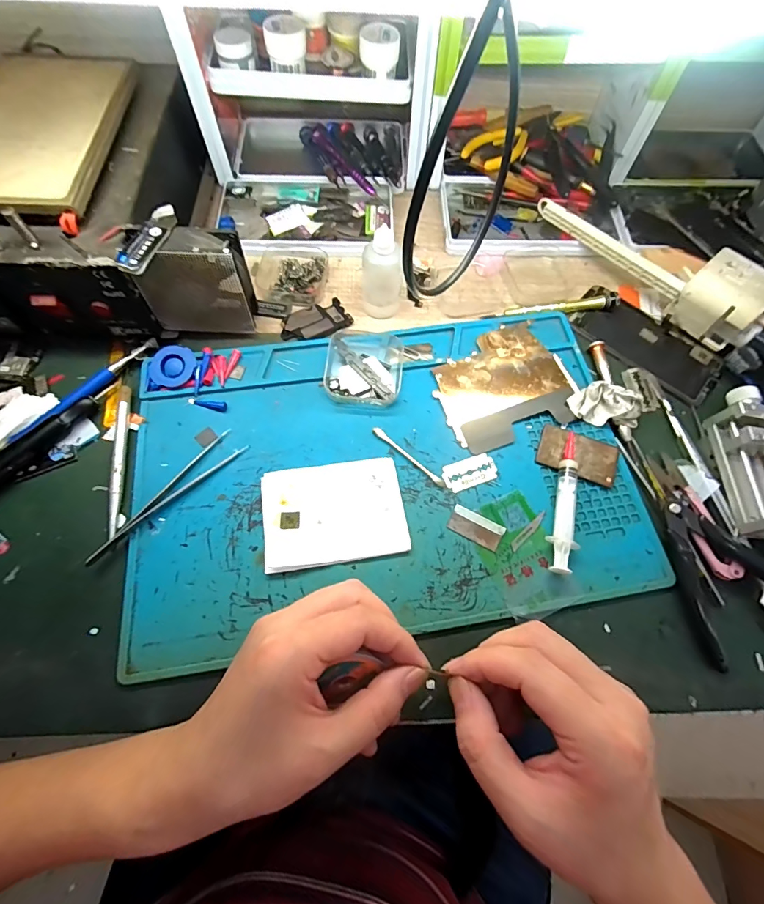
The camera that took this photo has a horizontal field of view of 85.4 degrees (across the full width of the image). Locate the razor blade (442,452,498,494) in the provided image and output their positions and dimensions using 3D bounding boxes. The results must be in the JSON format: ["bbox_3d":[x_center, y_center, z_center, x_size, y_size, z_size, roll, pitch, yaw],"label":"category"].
[{"bbox_3d":[0.068,0.016,0.322,0.042,0.004,0.023,-18,68,-9],"label":"razor blade"}]

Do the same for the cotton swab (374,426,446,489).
[{"bbox_3d":[0.021,0.004,0.325,0.072,0.004,0.006,39,74,14],"label":"cotton swab"}]

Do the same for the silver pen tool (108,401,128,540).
[{"bbox_3d":[-0.201,0.010,0.313,0.008,0.007,0.105,-7,67,-5],"label":"silver pen tool"}]

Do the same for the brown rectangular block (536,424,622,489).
[{"bbox_3d":[0.156,0.002,0.329,0.061,0.004,0.036,21,68,7],"label":"brown rectangular block"}]

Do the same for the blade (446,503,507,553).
[{"bbox_3d":[0.069,0.056,0.304,0.039,0.004,0.019,27,69,10],"label":"blade"}]

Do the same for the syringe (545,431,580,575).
[{"bbox_3d":[0.138,0.036,0.309,0.019,0.013,0.108,17,67,6],"label":"syringe"}]

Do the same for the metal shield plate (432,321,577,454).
[{"bbox_3d":[0.101,-0.058,0.351,0.109,0.004,0.099,-18,68,-9],"label":"metal shield plate"}]

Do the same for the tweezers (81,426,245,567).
[{"bbox_3d":[-0.158,0.031,0.305,0.023,0.009,0.129,41,71,14],"label":"tweezers"}]

